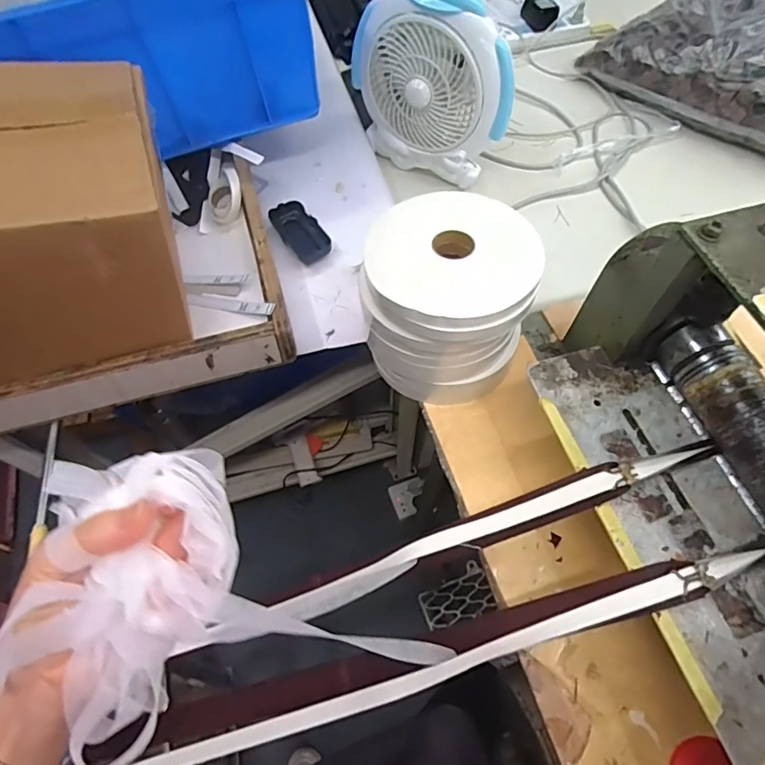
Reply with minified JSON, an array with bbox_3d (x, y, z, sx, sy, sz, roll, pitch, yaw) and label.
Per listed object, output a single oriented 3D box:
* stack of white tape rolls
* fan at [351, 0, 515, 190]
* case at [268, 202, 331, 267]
[{"bbox_3d":[0.066,-0.078,0.533,0.163,0.172,0.153,17,62,9],"label":"stack of white tape rolls"},{"bbox_3d":[0.071,-0.438,0.739,0.248,0.249,0.085,36,66,18],"label":"fan"},{"bbox_3d":[-0.111,-0.208,0.687,0.050,0.020,0.103,-31,65,-16],"label":"case"}]

